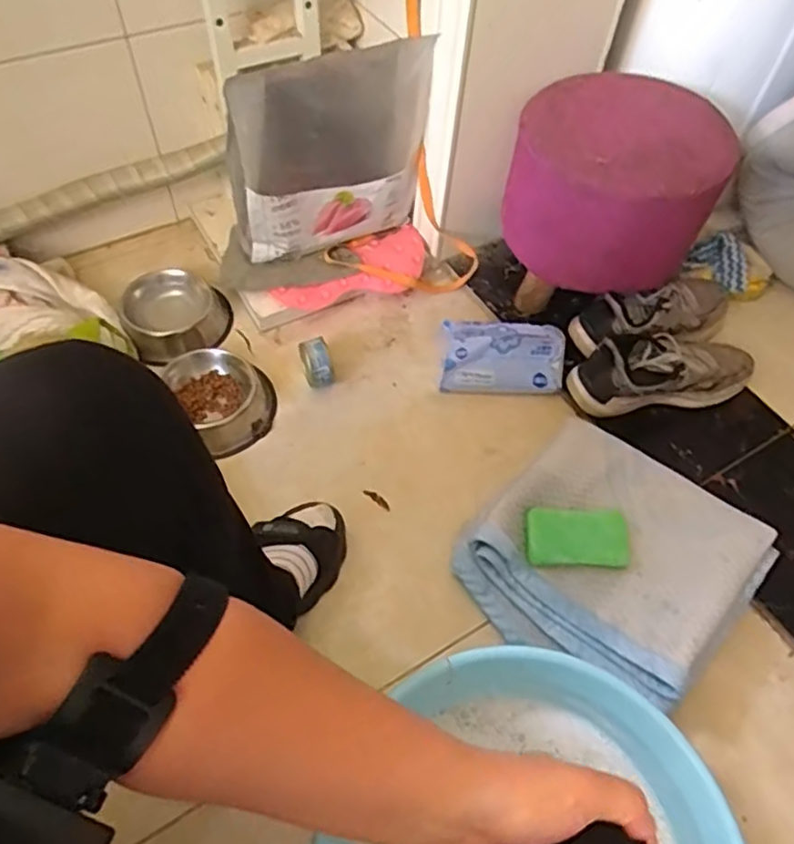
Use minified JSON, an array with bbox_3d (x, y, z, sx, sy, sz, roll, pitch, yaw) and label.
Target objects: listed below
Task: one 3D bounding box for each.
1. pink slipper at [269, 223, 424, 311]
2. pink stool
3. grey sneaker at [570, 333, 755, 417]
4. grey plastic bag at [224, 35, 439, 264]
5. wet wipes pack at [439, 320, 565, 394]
[{"bbox_3d":[-0.066,-0.231,1.033,0.260,0.059,0.104,-28,62,-20],"label":"pink slipper"},{"bbox_3d":[0.302,-0.310,0.935,0.255,0.291,0.237,31,60,17],"label":"pink stool"},{"bbox_3d":[0.375,-0.073,0.915,0.258,0.102,0.099,-14,58,-12],"label":"grey sneaker"},{"bbox_3d":[-0.090,-0.371,0.918,0.279,0.298,0.055,-20,60,-18],"label":"grey plastic bag"},{"bbox_3d":[0.152,-0.092,0.929,0.169,0.086,0.086,5,56,0],"label":"wet wipes pack"}]

